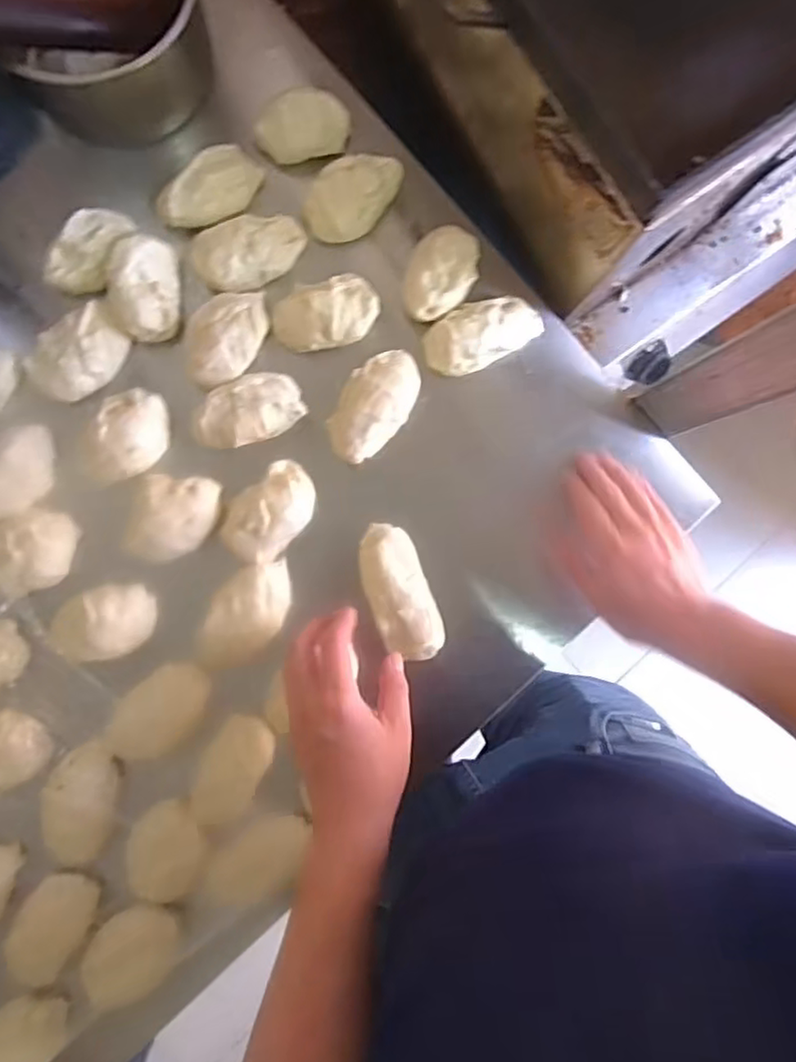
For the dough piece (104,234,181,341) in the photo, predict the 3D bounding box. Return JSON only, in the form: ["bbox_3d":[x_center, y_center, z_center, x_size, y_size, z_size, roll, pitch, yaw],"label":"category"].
[{"bbox_3d":[-0.230,-0.218,0.586,0.056,0.035,0.085,-5,87,-4],"label":"dough piece"}]

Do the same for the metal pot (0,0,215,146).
[{"bbox_3d":[-0.252,-0.453,0.556,0.169,0.142,0.162,28,86,-2],"label":"metal pot"}]

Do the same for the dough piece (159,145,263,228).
[{"bbox_3d":[-0.171,-0.311,0.590,0.095,0.026,0.055,-29,89,-5],"label":"dough piece"}]

